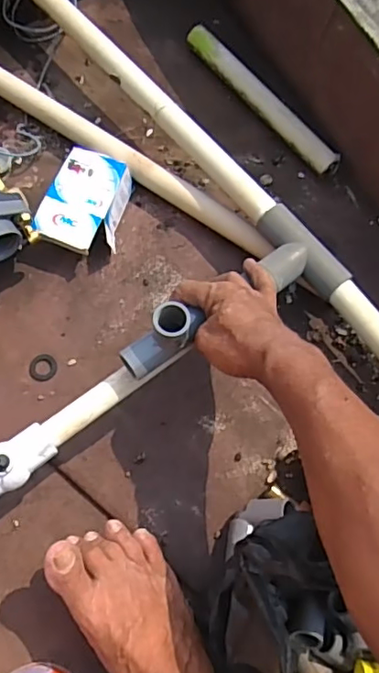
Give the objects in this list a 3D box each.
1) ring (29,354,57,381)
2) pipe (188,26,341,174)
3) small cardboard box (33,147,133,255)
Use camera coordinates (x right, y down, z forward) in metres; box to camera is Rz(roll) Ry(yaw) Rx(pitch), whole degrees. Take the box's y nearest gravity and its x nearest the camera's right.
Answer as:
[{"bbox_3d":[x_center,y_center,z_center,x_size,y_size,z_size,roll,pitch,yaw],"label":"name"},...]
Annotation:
[{"bbox_3d":[-0.167,0.035,0.636,0.030,0.004,0.032,0,72,-1],"label":"ring"},{"bbox_3d":[0.093,-0.316,0.742,0.034,0.035,0.272,-36,76,-12],"label":"pipe"},{"bbox_3d":[-0.125,-0.154,0.678,0.082,0.052,0.121,17,72,4],"label":"small cardboard box"}]

